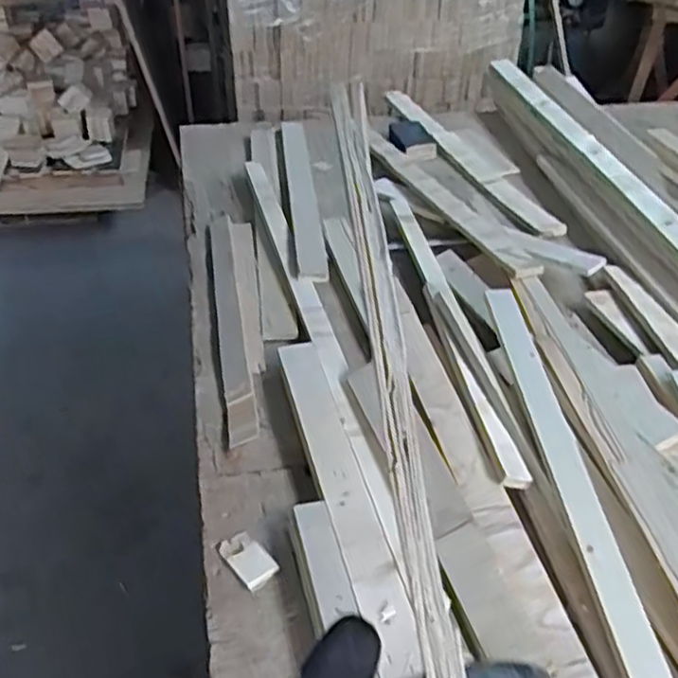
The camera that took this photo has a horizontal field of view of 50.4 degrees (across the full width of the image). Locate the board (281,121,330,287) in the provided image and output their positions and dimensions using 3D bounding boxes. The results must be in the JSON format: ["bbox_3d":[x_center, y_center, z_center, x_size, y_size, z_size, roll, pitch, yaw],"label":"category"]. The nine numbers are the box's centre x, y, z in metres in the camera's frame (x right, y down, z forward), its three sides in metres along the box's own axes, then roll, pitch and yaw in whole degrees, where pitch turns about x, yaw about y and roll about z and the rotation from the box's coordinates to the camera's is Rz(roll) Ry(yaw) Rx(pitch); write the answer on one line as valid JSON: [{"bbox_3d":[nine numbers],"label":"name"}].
[{"bbox_3d":[-0.073,-0.294,1.411,0.057,0.027,0.662,-1,37,-6],"label":"board"}]

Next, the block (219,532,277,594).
[{"bbox_3d":[-0.095,0.231,0.754,0.037,0.007,0.074,-36,42,-22],"label":"block"}]

